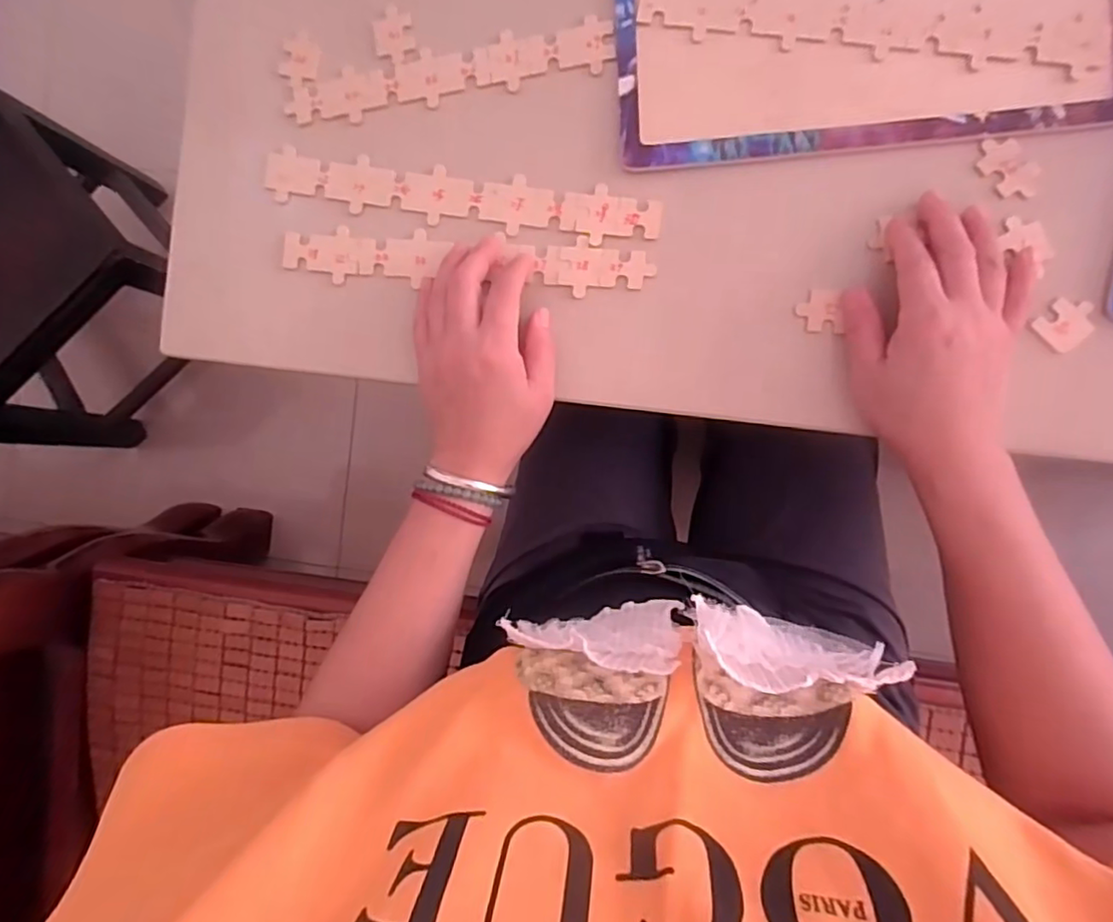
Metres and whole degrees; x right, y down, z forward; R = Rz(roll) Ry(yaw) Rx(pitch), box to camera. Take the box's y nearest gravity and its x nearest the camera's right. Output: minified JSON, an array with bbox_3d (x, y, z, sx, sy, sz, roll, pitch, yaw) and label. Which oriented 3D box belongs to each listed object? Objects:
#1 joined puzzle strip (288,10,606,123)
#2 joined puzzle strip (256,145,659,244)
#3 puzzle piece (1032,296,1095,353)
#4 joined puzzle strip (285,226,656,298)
[{"bbox_3d":[-0.074,-0.270,0.396,0.217,0.006,0.062,-6,89,8],"label":"joined puzzle strip"},{"bbox_3d":[-0.067,-0.175,0.397,0.269,0.005,0.035,11,92,8],"label":"joined puzzle strip"},{"bbox_3d":[0.298,-0.080,0.349,0.026,0.004,0.031,45,96,5],"label":"puzzle piece"},{"bbox_3d":[-0.063,-0.133,0.398,0.245,0.004,0.035,5,91,7],"label":"joined puzzle strip"}]

